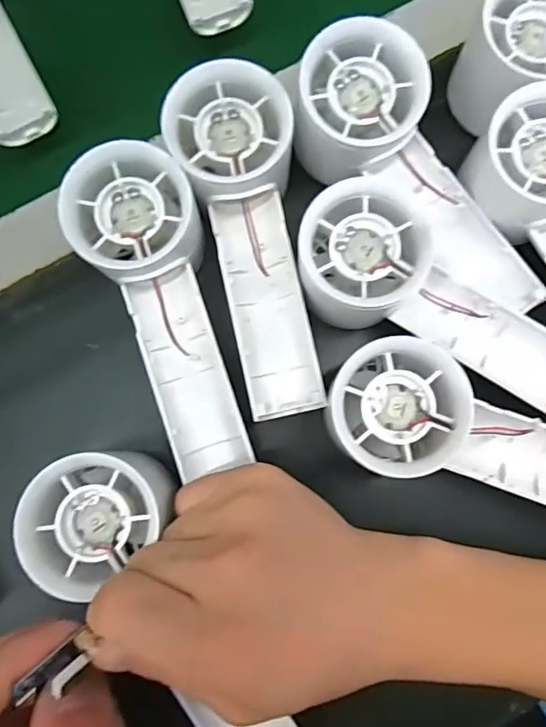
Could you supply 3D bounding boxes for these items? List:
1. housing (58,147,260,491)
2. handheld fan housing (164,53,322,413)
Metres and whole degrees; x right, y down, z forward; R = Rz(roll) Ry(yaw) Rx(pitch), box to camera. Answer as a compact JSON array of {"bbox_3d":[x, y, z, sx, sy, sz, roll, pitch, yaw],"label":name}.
[{"bbox_3d":[-0.047,-0.024,0.237,0.053,0.032,0.147,-18,83,-1],"label":"housing"},{"bbox_3d":[-0.013,-0.054,0.242,0.052,0.036,0.155,-7,83,0],"label":"handheld fan housing"}]

